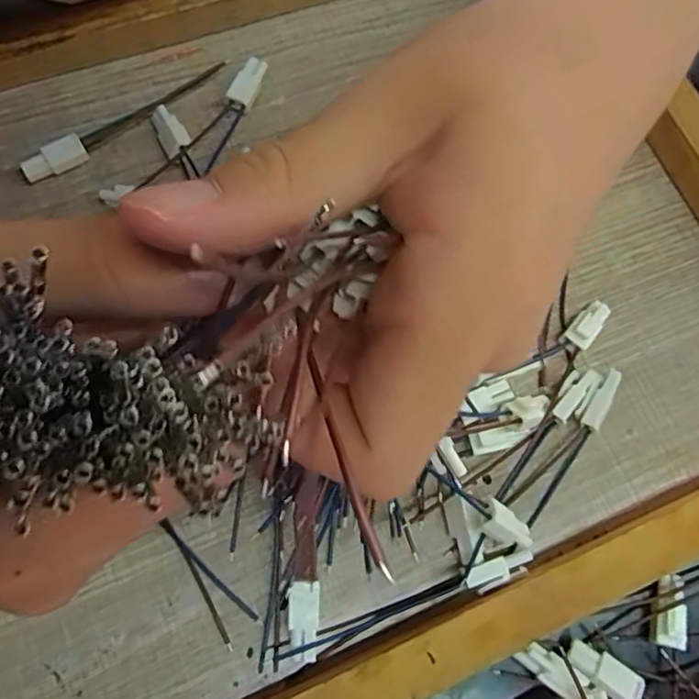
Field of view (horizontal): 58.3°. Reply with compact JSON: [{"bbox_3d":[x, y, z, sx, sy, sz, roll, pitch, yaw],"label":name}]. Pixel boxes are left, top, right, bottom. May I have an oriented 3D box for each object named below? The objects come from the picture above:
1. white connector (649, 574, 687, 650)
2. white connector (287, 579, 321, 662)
[{"bbox_3d":[0.116,0.095,0.227,0.010,0.007,0.025,10,73,-2],"label":"white connector"},{"bbox_3d":[-0.016,0.093,0.214,0.010,0.008,0.025,2,73,-4],"label":"white connector"}]

